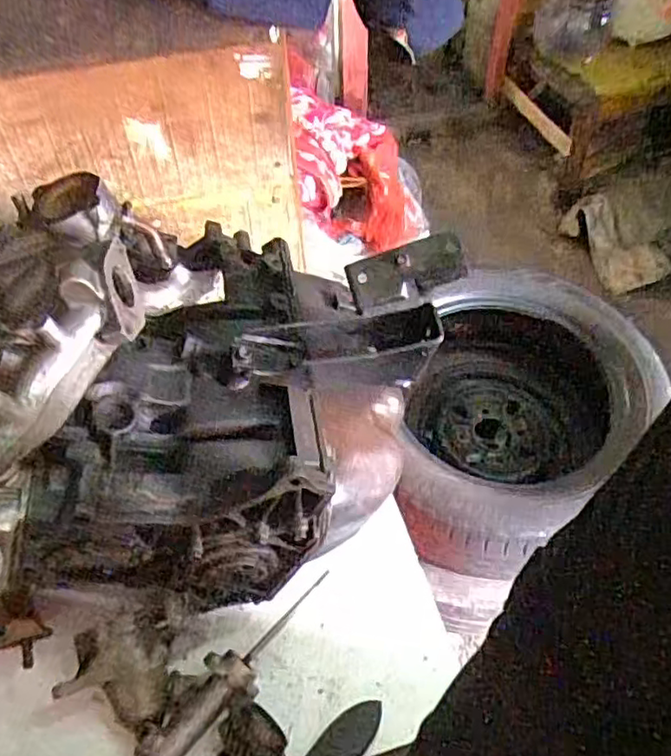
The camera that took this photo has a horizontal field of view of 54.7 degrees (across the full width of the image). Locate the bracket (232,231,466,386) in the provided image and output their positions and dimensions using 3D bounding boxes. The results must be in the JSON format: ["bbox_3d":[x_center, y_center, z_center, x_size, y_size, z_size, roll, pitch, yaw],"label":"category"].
[{"bbox_3d":[0.012,-0.057,0.594,0.213,0.099,0.086,-9,52,-4],"label":"bracket"}]

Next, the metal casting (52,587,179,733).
[{"bbox_3d":[-0.195,0.260,0.609,0.091,0.075,0.105,11,53,11],"label":"metal casting"}]

